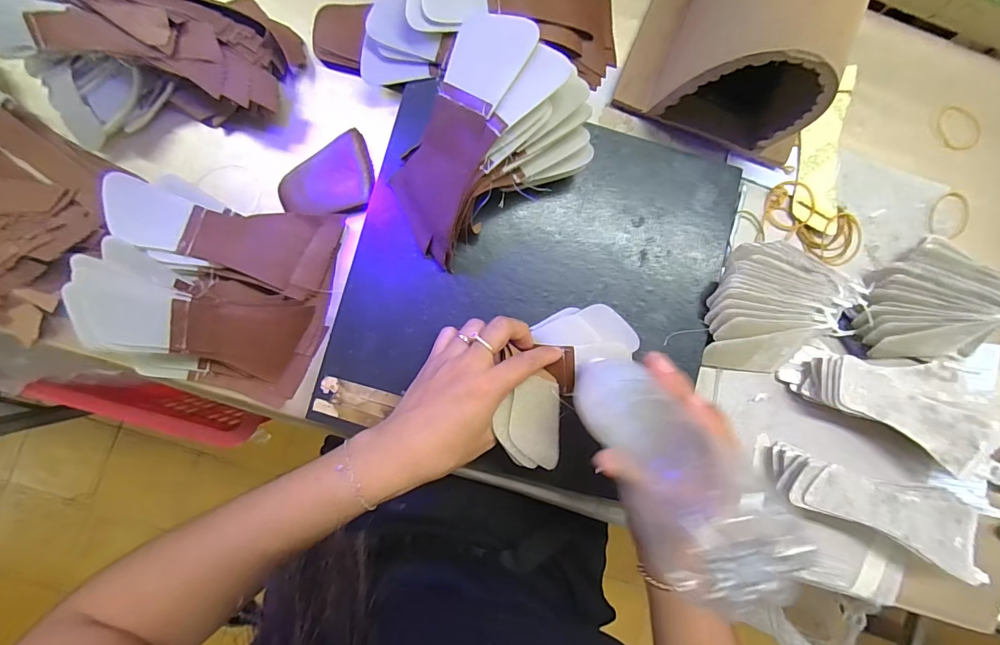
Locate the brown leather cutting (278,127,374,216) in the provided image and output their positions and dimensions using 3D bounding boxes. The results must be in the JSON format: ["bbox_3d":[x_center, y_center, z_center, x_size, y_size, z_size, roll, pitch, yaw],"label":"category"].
[{"bbox_3d":[-0.150,-0.124,0.372,0.077,0.015,0.067,-13,90,-3],"label":"brown leather cutting"}]

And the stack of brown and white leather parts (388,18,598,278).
[{"bbox_3d":[-0.016,-0.125,0.322,0.147,0.086,0.106,-44,92,-3],"label":"stack of brown and white leather parts"}]

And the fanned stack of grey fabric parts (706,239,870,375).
[{"bbox_3d":[0.232,-0.010,0.375,0.102,0.044,0.123,37,88,-2],"label":"fanned stack of grey fabric parts"}]

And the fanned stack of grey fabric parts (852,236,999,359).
[{"bbox_3d":[0.381,-0.021,0.382,0.132,0.055,0.102,-4,90,-3],"label":"fanned stack of grey fabric parts"}]

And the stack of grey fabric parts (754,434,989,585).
[{"bbox_3d":[0.325,0.153,0.376,0.190,0.045,0.063,24,88,-3],"label":"stack of grey fabric parts"}]

